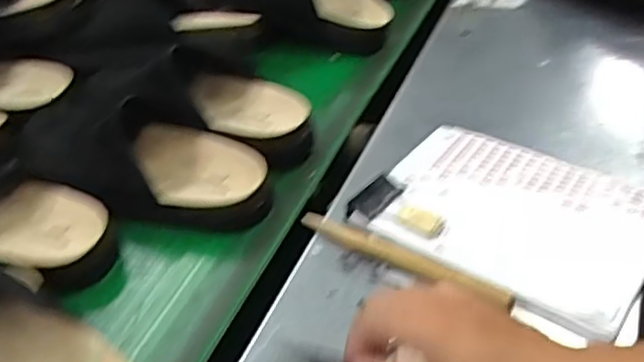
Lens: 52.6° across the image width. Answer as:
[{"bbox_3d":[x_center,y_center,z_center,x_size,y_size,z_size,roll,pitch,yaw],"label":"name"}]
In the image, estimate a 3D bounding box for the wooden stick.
[{"bbox_3d":[0.058,0.059,0.498,0.178,0.018,0.017,22,48,29],"label":"wooden stick"}]

